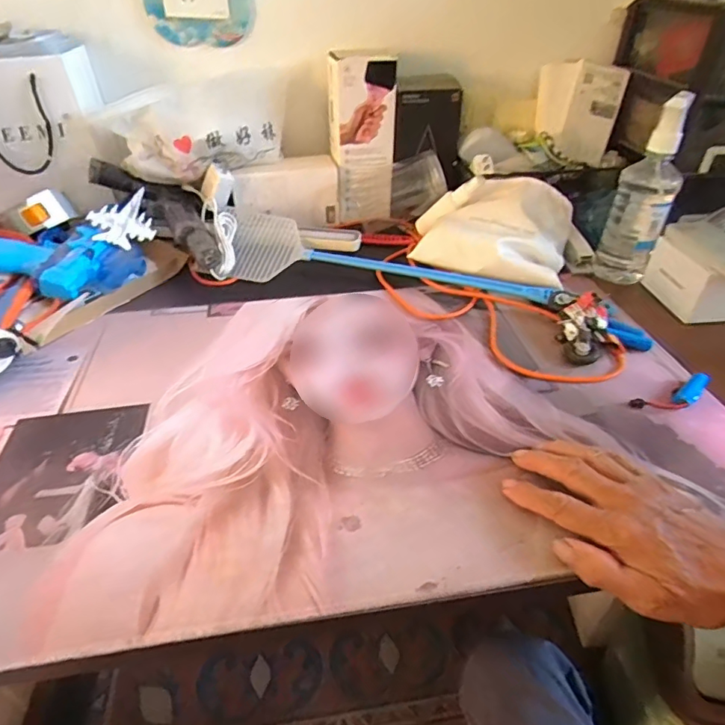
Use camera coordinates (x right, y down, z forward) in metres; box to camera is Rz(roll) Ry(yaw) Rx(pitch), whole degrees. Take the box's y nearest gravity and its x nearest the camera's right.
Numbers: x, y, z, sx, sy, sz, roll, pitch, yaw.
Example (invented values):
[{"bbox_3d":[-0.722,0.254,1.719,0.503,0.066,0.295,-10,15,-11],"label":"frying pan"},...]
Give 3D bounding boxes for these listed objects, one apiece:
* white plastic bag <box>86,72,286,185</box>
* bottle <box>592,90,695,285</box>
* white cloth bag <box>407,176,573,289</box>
[{"bbox_3d":[-0.218,-0.328,0.697,0.260,0.114,0.053,-16,42,-19],"label":"white plastic bag"},{"bbox_3d":[0.358,-0.209,0.628,0.067,0.217,0.081,20,43,23],"label":"bottle"},{"bbox_3d":[0.177,-0.191,0.680,0.208,0.079,0.161,13,41,15],"label":"white cloth bag"}]

